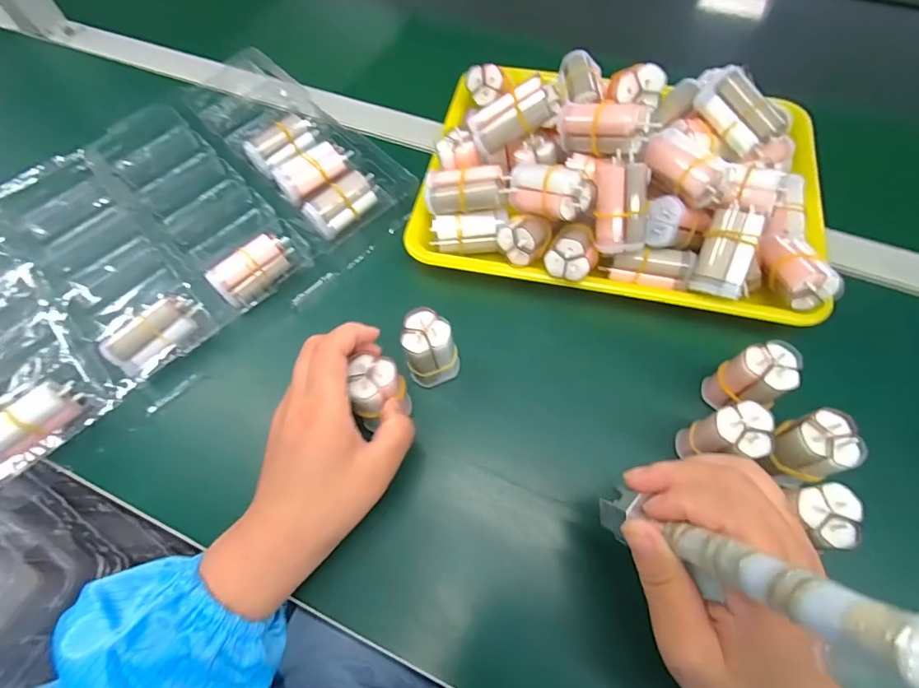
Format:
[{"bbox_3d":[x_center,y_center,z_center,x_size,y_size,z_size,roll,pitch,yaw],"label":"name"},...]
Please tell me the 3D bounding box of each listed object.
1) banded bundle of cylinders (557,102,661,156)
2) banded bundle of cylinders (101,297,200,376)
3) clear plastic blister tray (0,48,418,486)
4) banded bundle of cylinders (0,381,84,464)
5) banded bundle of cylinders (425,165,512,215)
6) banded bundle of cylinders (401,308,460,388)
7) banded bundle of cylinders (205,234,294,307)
[{"bbox_3d":[0.106,-0.162,0.352,0.028,0.033,0.070,-44,43,-18],"label":"banded bundle of cylinders"},{"bbox_3d":[-0.242,-0.010,0.372,0.071,0.030,0.028,-38,68,-15],"label":"banded bundle of cylinders"},{"bbox_3d":[-0.286,-0.116,0.439,0.407,0.043,0.304,-41,69,-17],"label":"clear plastic blister tray"},{"bbox_3d":[-0.316,0.060,0.347,0.065,0.027,0.029,-40,68,-16],"label":"banded bundle of cylinders"},{"bbox_3d":[0.006,-0.125,0.382,0.066,0.029,0.028,6,64,5],"label":"banded bundle of cylinders"},{"bbox_3d":[-0.023,0.003,0.348,0.036,0.061,0.033,-1,63,2],"label":"banded bundle of cylinders"},{"bbox_3d":[-0.171,-0.064,0.397,0.036,0.028,0.069,36,70,18],"label":"banded bundle of cylinders"}]

